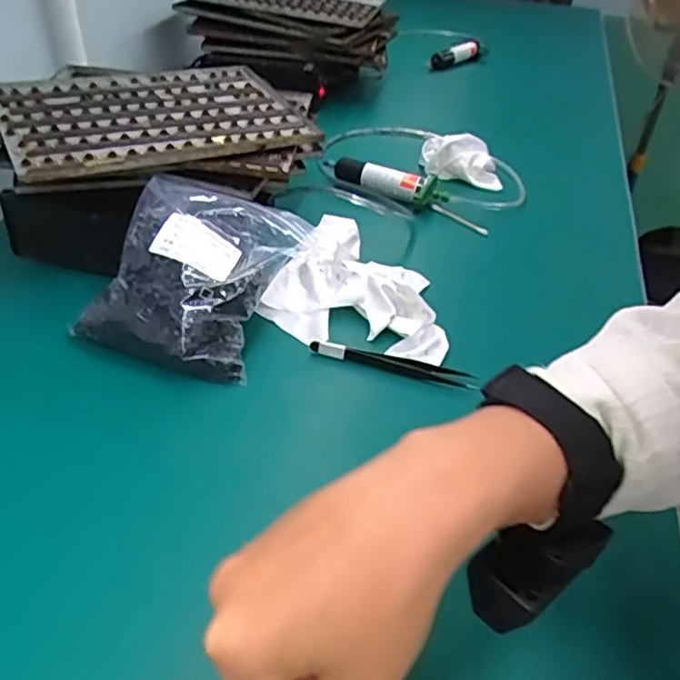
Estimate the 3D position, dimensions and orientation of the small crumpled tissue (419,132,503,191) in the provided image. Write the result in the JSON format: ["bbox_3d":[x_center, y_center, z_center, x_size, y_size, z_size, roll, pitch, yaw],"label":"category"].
[{"bbox_3d":[0.142,-0.211,0.732,0.097,0.041,0.054,14,41,12],"label":"small crumpled tissue"}]

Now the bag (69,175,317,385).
[{"bbox_3d":[-0.108,-0.055,0.491,0.131,0.074,0.155,13,41,11],"label":"bag"}]

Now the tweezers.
[{"bbox_3d":[0.039,0.017,0.475,0.122,0.013,0.016,14,41,12],"label":"tweezers"}]

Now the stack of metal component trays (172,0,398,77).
[{"bbox_3d":[-0.068,-0.456,0.918,0.275,0.066,0.241,12,40,9],"label":"stack of metal component trays"}]

